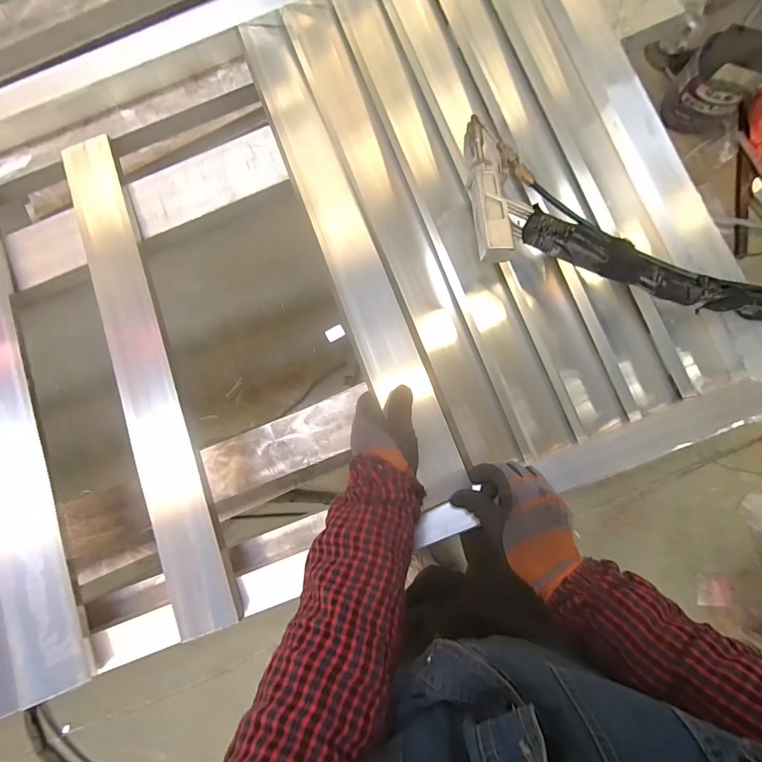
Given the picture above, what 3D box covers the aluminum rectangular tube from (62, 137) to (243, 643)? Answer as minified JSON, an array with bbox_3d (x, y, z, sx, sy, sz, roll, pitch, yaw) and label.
[{"bbox_3d":[-0.342,-0.026,0.593,0.076,0.017,0.740,-20,80,-1],"label":"aluminum rectangular tube"}]

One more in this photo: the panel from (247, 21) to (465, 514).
[{"bbox_3d":[-0.043,-0.199,0.583,0.096,0.021,0.737,-16,79,-23],"label":"panel"}]

